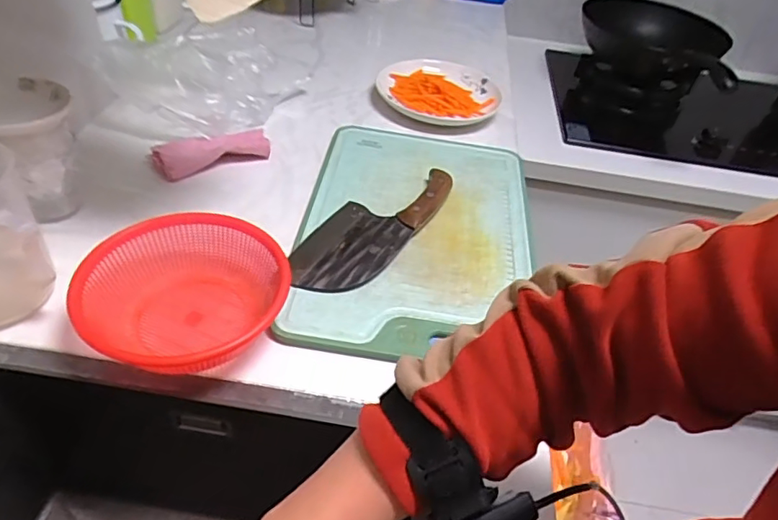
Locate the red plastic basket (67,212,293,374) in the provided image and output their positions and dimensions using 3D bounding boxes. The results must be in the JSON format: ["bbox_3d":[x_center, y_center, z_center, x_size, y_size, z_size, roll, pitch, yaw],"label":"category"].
[{"bbox_3d":[-0.193,0.023,0.507,0.176,0.065,0.174,-21,49,-28],"label":"red plastic basket"}]

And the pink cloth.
[{"bbox_3d":[-0.233,-0.145,0.714,0.153,0.012,0.061,-21,70,-32],"label":"pink cloth"}]

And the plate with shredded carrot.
[{"bbox_3d":[0.089,-0.310,0.980,0.216,0.032,0.237,4,42,-4],"label":"plate with shredded carrot"}]

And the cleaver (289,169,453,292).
[{"bbox_3d":[-0.015,-0.046,0.626,0.095,0.020,0.256,27,46,20],"label":"cleaver"}]

